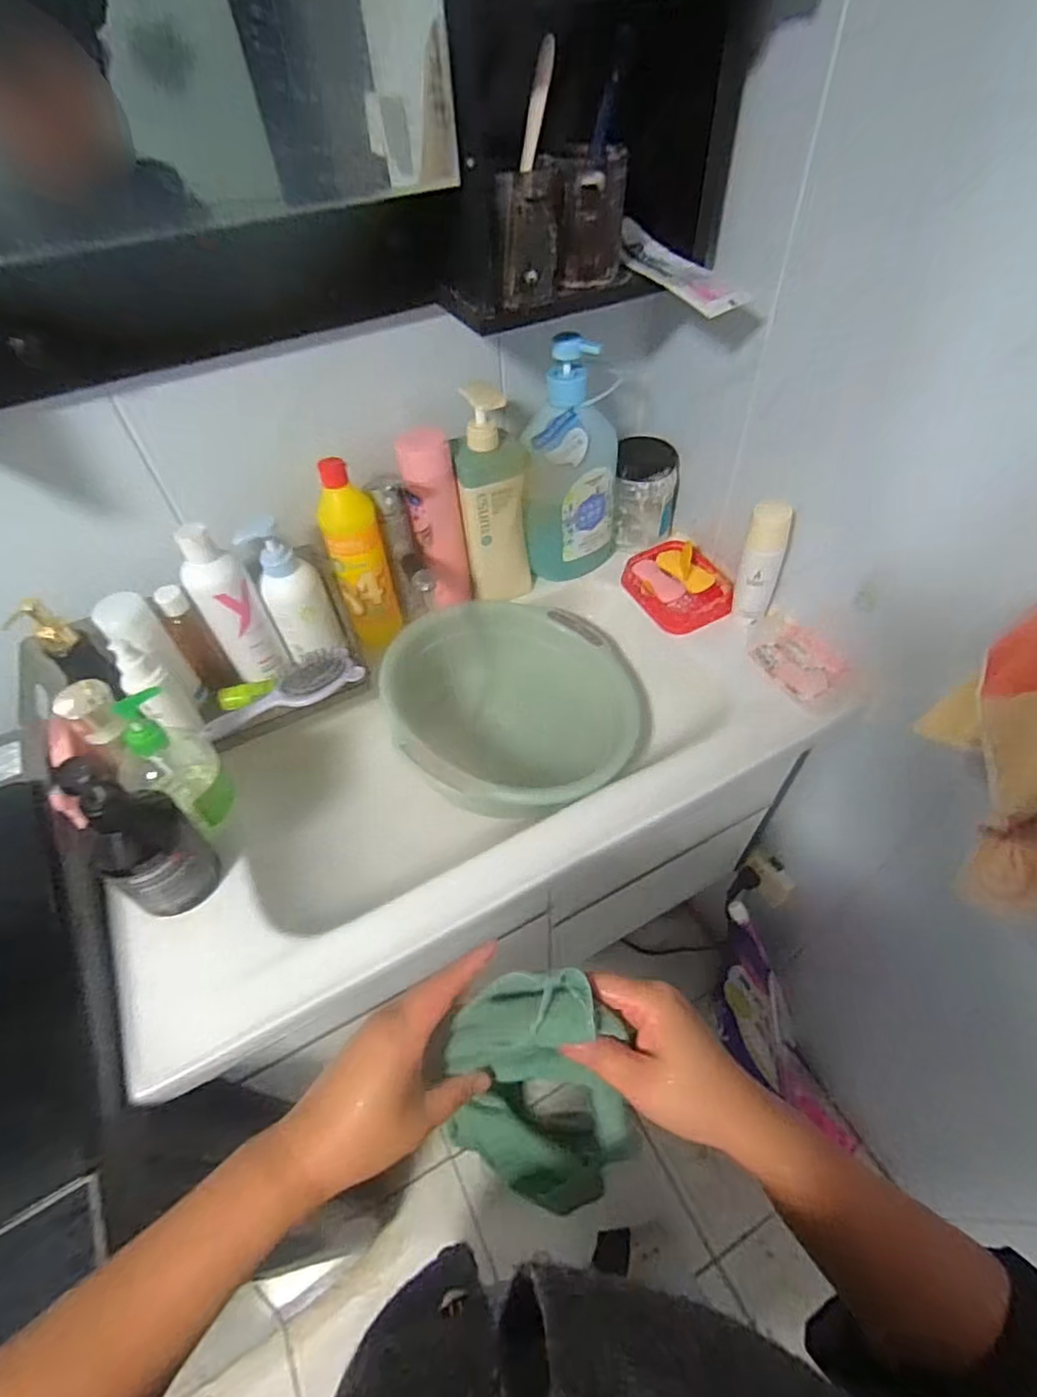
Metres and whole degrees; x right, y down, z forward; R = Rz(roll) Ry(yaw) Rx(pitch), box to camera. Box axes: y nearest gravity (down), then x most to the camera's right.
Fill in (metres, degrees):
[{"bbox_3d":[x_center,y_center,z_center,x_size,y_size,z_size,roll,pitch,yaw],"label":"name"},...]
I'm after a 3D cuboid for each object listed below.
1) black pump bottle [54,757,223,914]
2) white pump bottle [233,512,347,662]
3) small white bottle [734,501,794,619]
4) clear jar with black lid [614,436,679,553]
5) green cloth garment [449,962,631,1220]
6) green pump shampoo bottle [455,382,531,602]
[{"bbox_3d":[-0.327,0.116,0.510,0.071,0.172,0.078,27,57,23],"label":"black pump bottle"},{"bbox_3d":[-0.251,-0.117,0.670,0.068,0.160,0.048,-21,53,-14],"label":"white pump bottle"},{"bbox_3d":[0.276,-0.155,0.682,0.045,0.149,0.029,18,54,18],"label":"small white bottle"},{"bbox_3d":[0.173,-0.275,0.813,0.078,0.134,0.074,-2,50,2],"label":"clear jar with black lid"},{"bbox_3d":[0.011,0.231,0.354,0.104,0.120,0.104,-2,50,2],"label":"green cloth garment"},{"bbox_3d":[-0.029,-0.224,0.728,0.081,0.222,0.062,-9,51,-4],"label":"green pump shampoo bottle"}]

